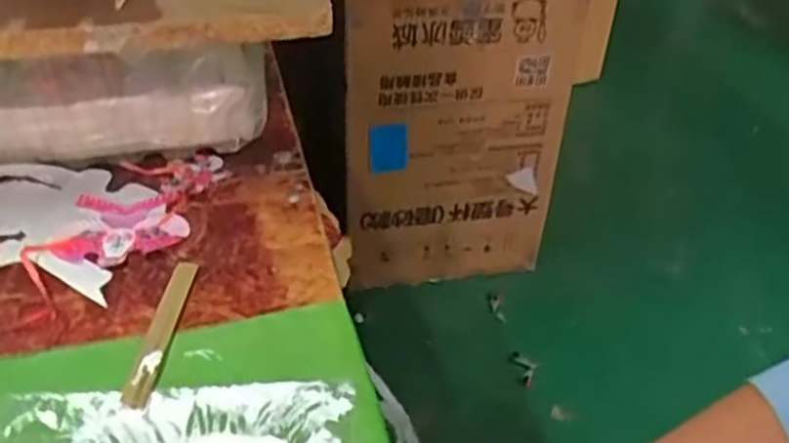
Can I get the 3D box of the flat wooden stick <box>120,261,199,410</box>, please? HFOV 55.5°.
[{"bbox_3d":[-0.144,0.064,0.468,0.016,0.006,0.119,4,41,1],"label":"flat wooden stick"}]

